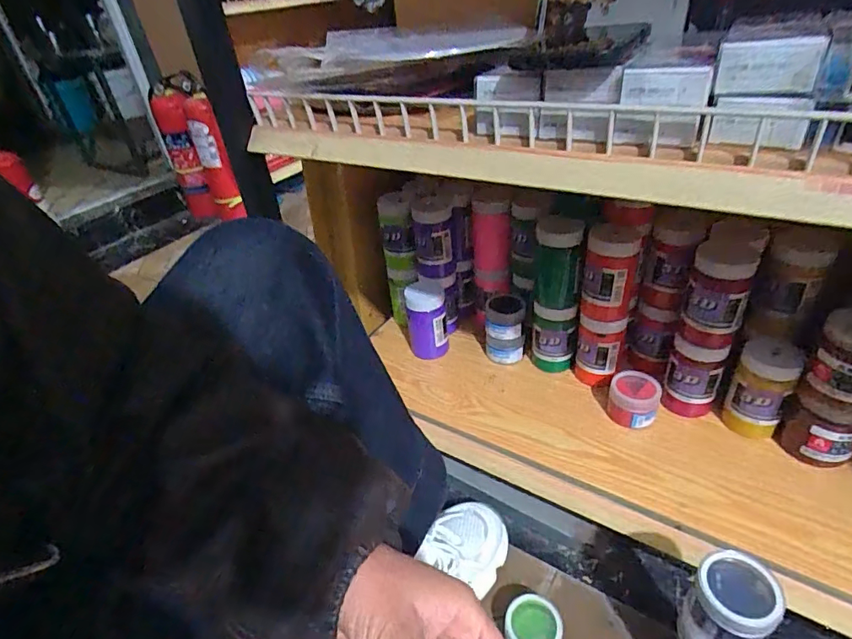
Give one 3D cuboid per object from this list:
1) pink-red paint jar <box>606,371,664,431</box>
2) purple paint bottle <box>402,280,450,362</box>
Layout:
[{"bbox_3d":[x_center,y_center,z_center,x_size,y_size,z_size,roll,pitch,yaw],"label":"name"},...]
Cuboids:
[{"bbox_3d":[0.275,0.107,0.657,0.061,0.054,0.058,-5,35,4],"label":"pink-red paint jar"},{"bbox_3d":[0.002,0.001,0.802,0.060,0.116,0.059,-3,35,7],"label":"purple paint bottle"}]

